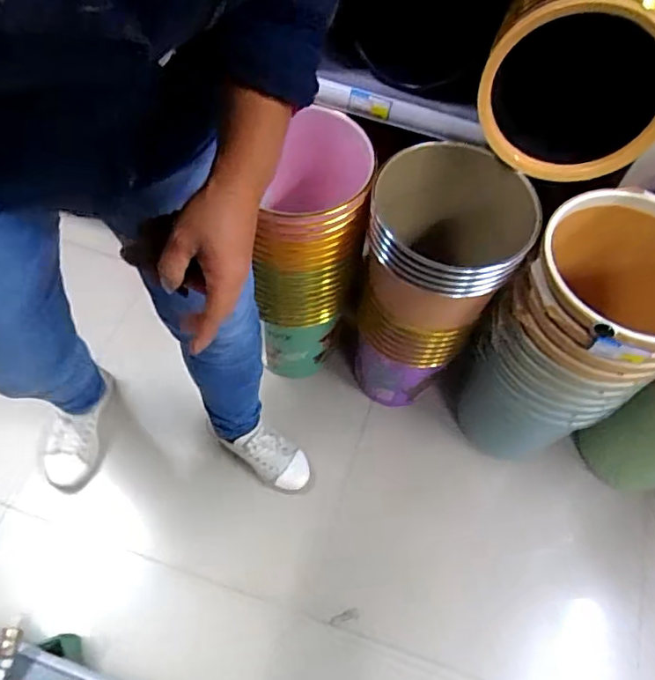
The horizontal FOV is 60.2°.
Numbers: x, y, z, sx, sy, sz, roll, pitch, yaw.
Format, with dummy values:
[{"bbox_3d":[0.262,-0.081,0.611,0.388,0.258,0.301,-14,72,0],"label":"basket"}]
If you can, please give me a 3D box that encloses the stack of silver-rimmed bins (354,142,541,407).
[{"bbox_3d":[0.184,-0.081,1.062,0.235,0.506,0.261,21,61,9],"label":"stack of silver-rimmed bins"}]

